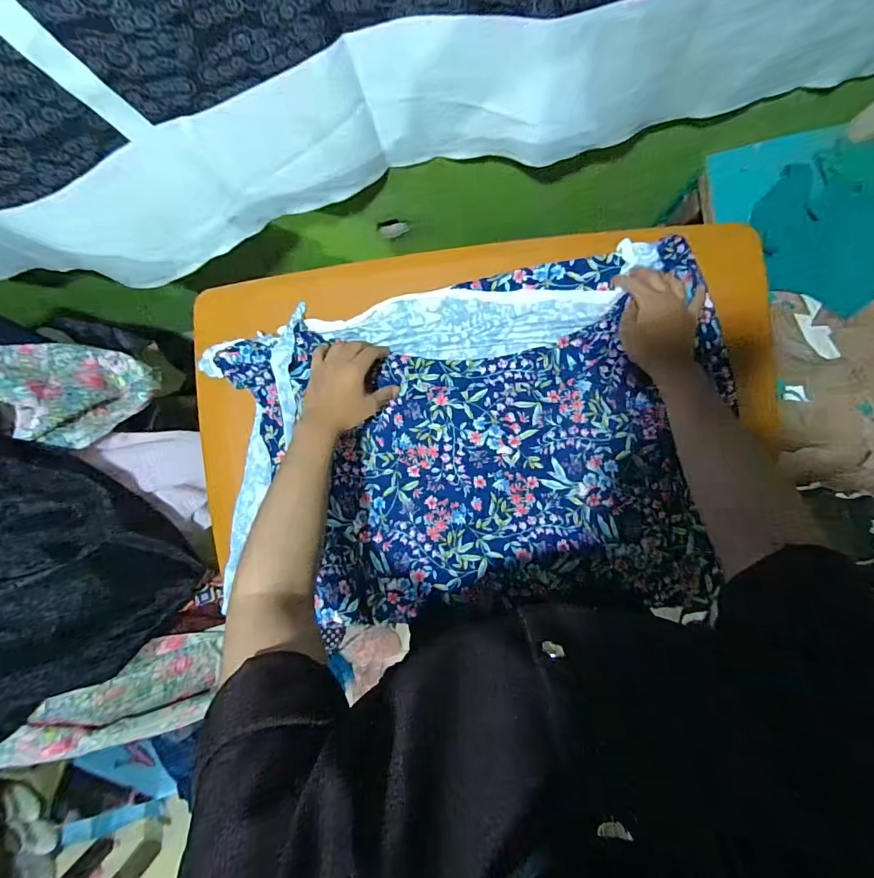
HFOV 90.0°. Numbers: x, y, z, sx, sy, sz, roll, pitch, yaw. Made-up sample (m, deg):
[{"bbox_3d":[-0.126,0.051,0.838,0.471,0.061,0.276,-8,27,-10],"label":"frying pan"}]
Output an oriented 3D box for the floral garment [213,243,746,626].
[{"bbox_3d":[0.037,0.012,0.562,0.613,0.027,0.425,-5,91,4],"label":"floral garment"}]

